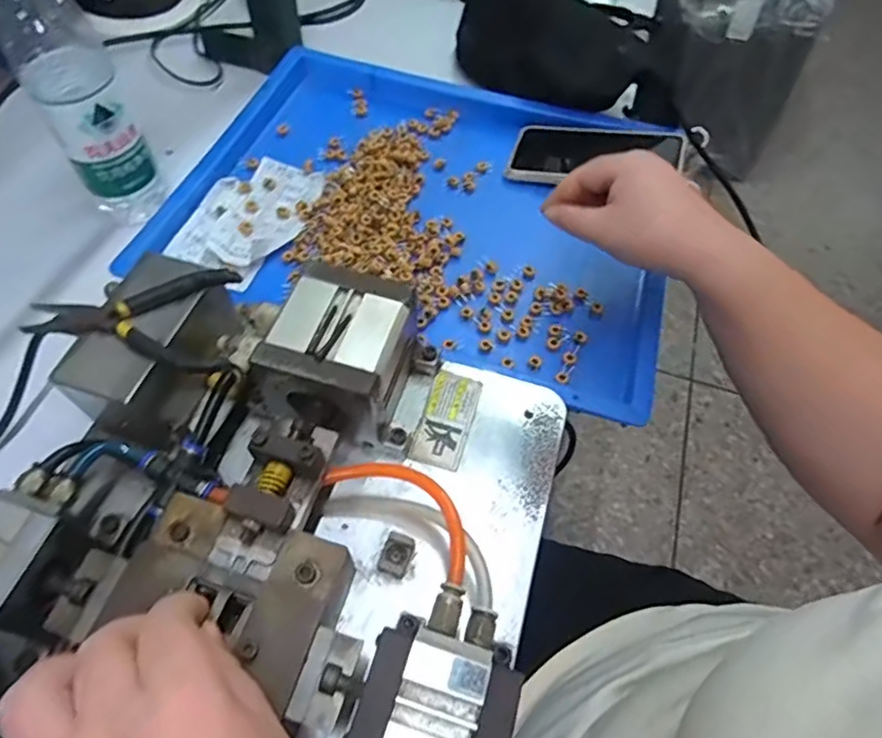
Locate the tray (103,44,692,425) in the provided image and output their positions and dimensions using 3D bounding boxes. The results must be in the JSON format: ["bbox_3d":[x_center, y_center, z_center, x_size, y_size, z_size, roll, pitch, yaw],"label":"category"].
[{"bbox_3d":[-0.003,-0.162,0.556,0.446,0.036,0.351,19,58,7],"label":"tray"}]

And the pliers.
[{"bbox_3d":[-0.184,-0.029,0.347,0.121,0.016,0.068,2,58,-3],"label":"pliers"}]

